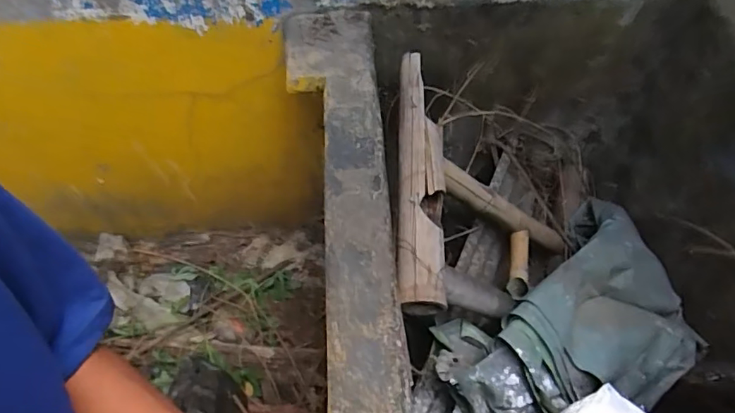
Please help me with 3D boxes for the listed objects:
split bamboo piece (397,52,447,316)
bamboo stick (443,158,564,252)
[{"bbox_3d":[0.089,-0.055,0.897,0.078,0.083,0.482,1,58,2],"label":"split bamboo piece"},{"bbox_3d":[0.295,0.019,1.119,0.052,0.544,0.047,-36,52,27],"label":"bamboo stick"}]

